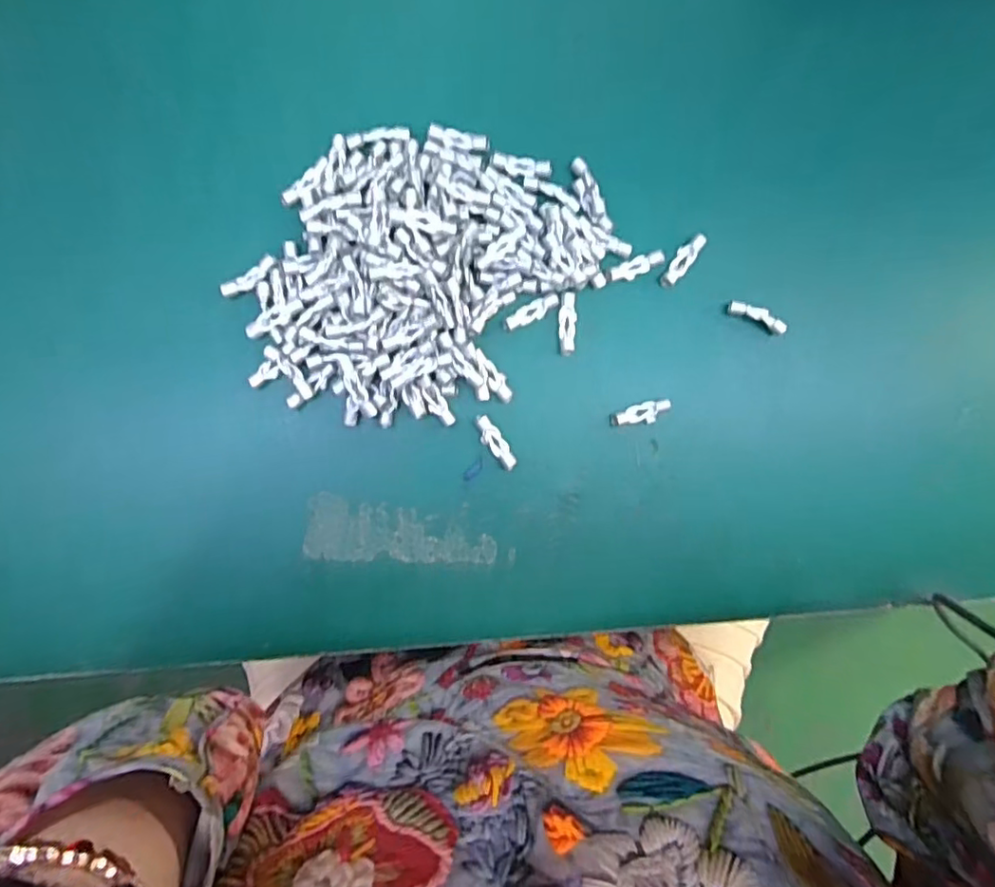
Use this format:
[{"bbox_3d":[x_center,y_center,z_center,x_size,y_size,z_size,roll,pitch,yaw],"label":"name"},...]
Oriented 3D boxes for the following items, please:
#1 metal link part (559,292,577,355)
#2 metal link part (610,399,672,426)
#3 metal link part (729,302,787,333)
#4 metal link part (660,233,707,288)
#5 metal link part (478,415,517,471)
[{"bbox_3d":[0.042,-0.070,0.353,0.010,0.004,0.035,-2,92,-4],"label":"metal link part"},{"bbox_3d":[0.085,-0.018,0.358,0.036,0.005,0.013,-6,92,-3],"label":"metal link part"},{"bbox_3d":[0.157,-0.077,0.361,0.037,0.009,0.009,21,91,-4],"label":"metal link part"},{"bbox_3d":[0.110,-0.109,0.357,0.011,0.005,0.036,42,89,-4],"label":"metal link part"},{"bbox_3d":[-0.001,0.000,0.352,0.011,0.004,0.034,-39,94,-1],"label":"metal link part"}]

